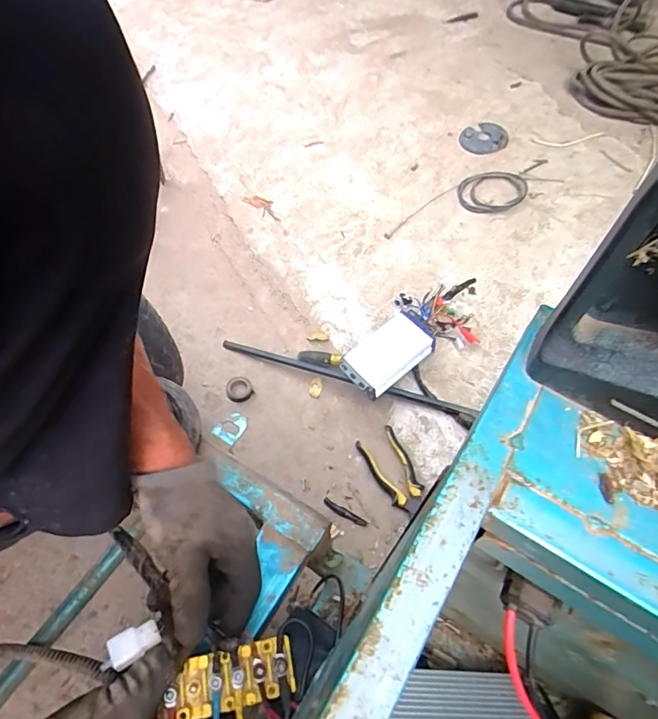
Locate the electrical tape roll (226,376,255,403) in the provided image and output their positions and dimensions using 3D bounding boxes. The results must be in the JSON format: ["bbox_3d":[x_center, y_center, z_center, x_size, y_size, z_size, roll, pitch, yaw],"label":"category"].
[{"bbox_3d":[-0.174,0.059,0.902,0.049,0.016,0.053,1,56,-1],"label":"electrical tape roll"}]

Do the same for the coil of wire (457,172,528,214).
[{"bbox_3d":[0.377,-0.391,1.074,0.142,0.028,0.146,1,56,-1],"label":"coil of wire"}]

